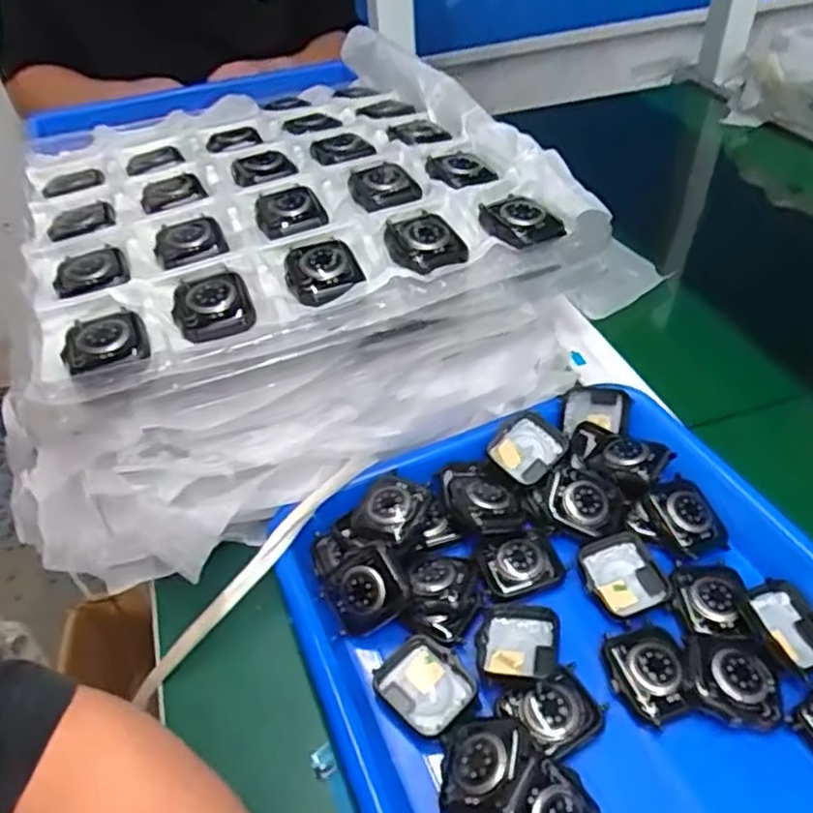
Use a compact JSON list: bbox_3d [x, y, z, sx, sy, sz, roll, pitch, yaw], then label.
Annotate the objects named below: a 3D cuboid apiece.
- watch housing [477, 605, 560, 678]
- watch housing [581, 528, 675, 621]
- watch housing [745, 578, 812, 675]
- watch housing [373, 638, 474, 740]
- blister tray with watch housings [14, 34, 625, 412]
[{"bbox_3d":[0.055,0.114,0.339,0.038,0.008,0.040,3,46,8],"label":"watch housing"},{"bbox_3d":[0.113,0.089,0.362,0.040,0.013,0.040,-16,46,-11],"label":"watch housing"},{"bbox_3d":[0.187,0.107,0.335,0.039,0.008,0.043,-8,53,-22],"label":"watch housing"},{"bbox_3d":[0.009,0.134,0.330,0.037,0.008,0.042,-36,53,-27],"label":"watch housing"},{"bbox_3d":[-0.092,-0.155,0.465,0.310,0.026,0.349,-19,47,-14],"label":"blister tray with watch housings"}]

